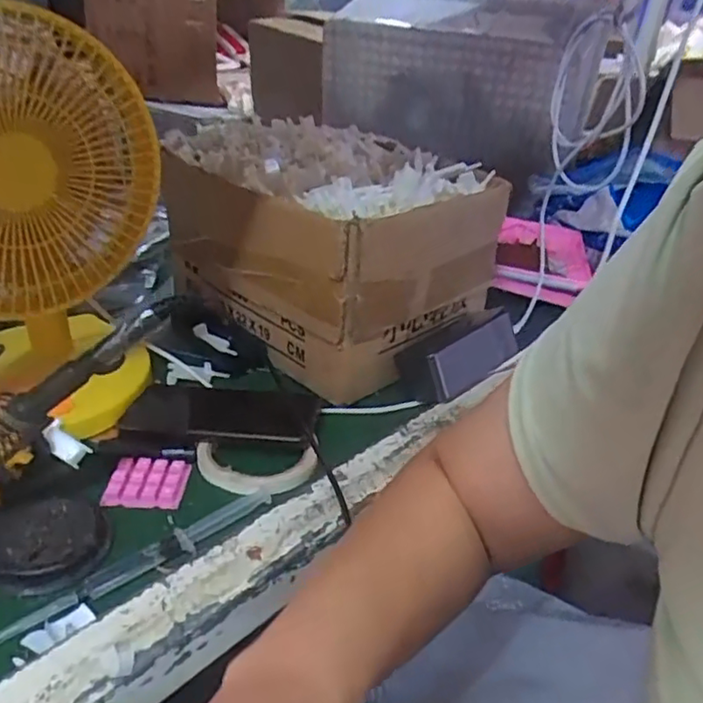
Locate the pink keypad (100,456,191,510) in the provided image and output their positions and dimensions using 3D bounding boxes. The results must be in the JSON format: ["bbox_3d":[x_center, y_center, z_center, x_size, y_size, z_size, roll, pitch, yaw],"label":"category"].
[{"bbox_3d":[-0.160,0.102,0.494,0.058,0.013,0.047,2,31,-2],"label":"pink keypad"}]

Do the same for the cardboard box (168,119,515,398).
[{"bbox_3d":[-0.020,-0.121,0.686,0.263,0.188,0.294,-24,40,-37],"label":"cardboard box"}]

